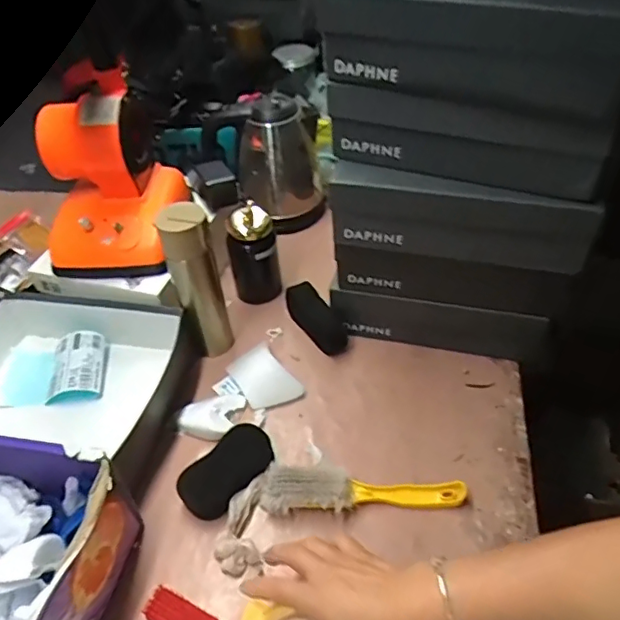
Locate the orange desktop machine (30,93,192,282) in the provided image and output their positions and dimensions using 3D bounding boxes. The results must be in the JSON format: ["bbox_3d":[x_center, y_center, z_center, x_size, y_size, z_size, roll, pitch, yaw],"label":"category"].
[{"bbox_3d":[-0.289,-0.186,0.800,0.168,0.195,0.191,2,46,6],"label":"orange desktop machine"}]

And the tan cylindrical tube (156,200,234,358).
[{"bbox_3d":[-0.157,-0.035,0.774,0.054,0.234,0.055,-2,45,2],"label":"tan cylindrical tube"}]

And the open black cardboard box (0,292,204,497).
[{"bbox_3d":[-0.351,0.085,0.786,0.344,0.088,0.213,8,47,12],"label":"open black cardboard box"}]

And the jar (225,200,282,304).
[{"bbox_3d":[-0.087,-0.088,0.863,0.070,0.160,0.075,-2,45,2],"label":"jar"}]

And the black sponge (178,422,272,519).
[{"bbox_3d":[-0.100,0.198,0.690,0.063,0.036,0.122,29,54,29],"label":"black sponge"}]

